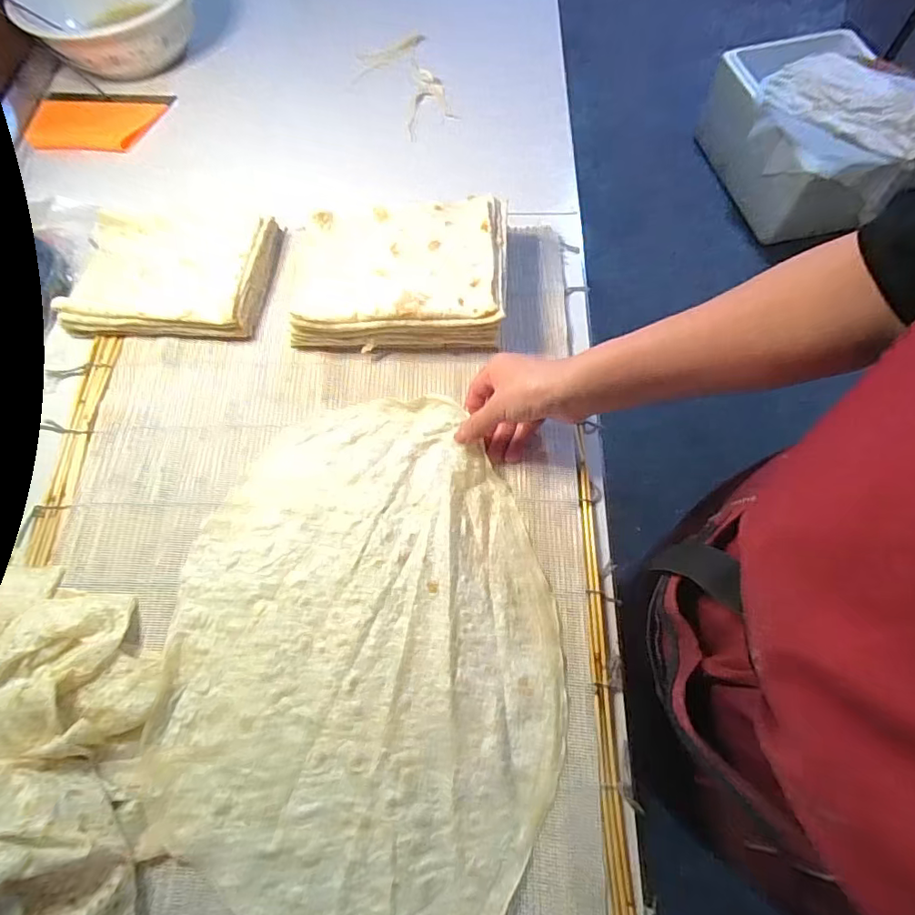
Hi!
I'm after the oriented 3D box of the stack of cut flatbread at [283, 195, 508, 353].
[{"bbox_3d":[-0.072,-0.203,0.567,0.246,0.064,0.170,2,66,2],"label":"stack of cut flatbread"}]

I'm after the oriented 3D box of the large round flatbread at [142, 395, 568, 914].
[{"bbox_3d":[-0.081,0.154,0.443,0.320,0.013,0.436,-4,66,0],"label":"large round flatbread"}]

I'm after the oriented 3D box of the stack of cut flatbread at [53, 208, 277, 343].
[{"bbox_3d":[-0.336,-0.220,0.595,0.238,0.042,0.174,4,67,3],"label":"stack of cut flatbread"}]

